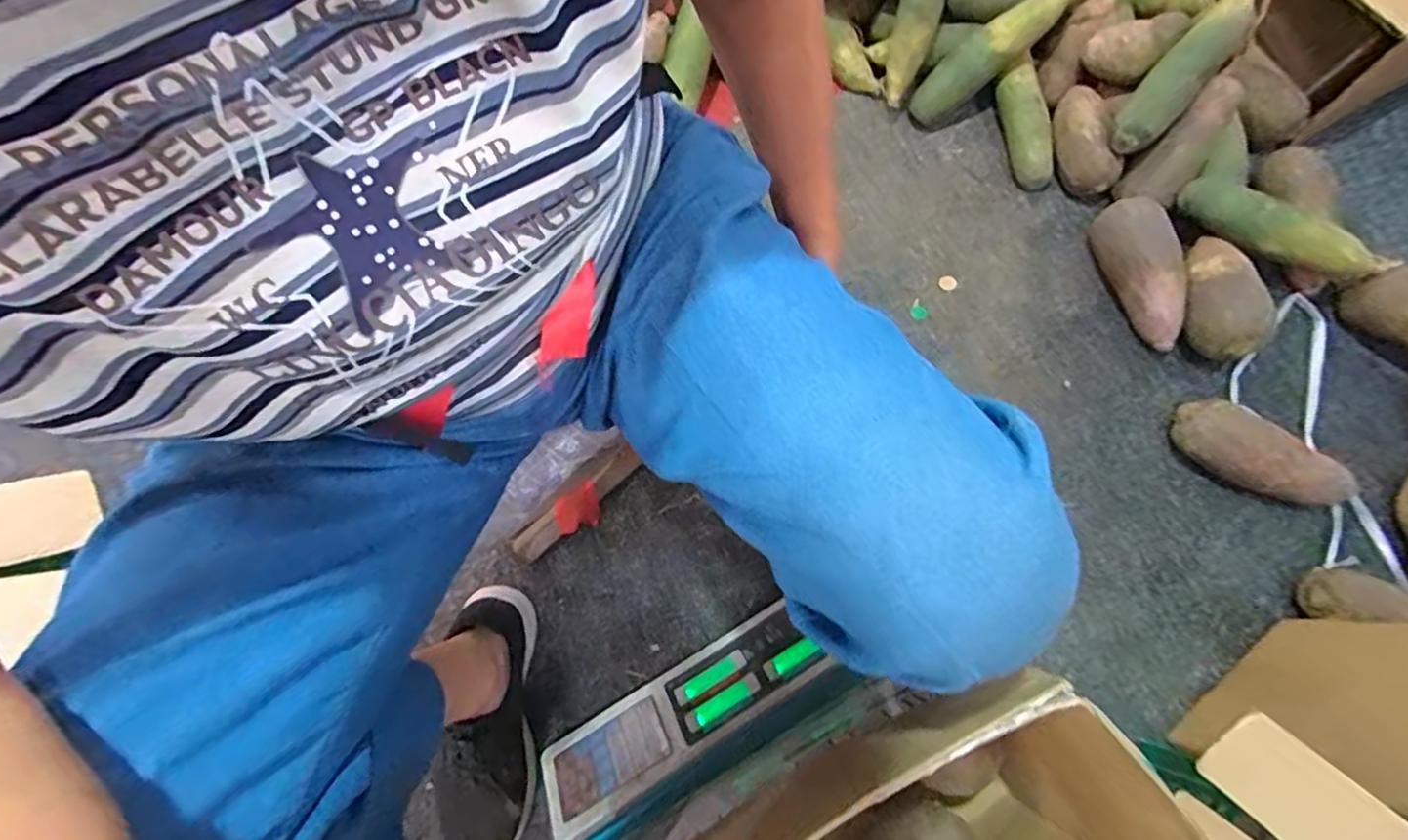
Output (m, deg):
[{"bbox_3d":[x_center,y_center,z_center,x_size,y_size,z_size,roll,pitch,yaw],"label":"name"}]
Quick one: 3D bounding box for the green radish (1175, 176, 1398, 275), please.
[{"bbox_3d":[0.649,-0.213,0.709,0.215,0.045,0.054,37,78,10],"label":"green radish"}]

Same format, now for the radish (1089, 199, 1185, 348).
[{"bbox_3d":[0.510,-0.170,0.723,0.061,0.062,0.175,-18,89,-4],"label":"radish"}]

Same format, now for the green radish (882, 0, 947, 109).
[{"bbox_3d":[0.261,-0.498,0.768,0.059,0.066,0.196,13,113,4],"label":"green radish"}]

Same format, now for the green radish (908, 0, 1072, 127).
[{"bbox_3d":[0.347,-0.449,0.774,0.050,0.203,0.063,-1,68,-45],"label":"green radish"}]

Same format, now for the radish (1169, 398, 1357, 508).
[{"bbox_3d":[0.595,0.039,0.669,0.179,0.070,0.059,30,77,9],"label":"radish"}]

